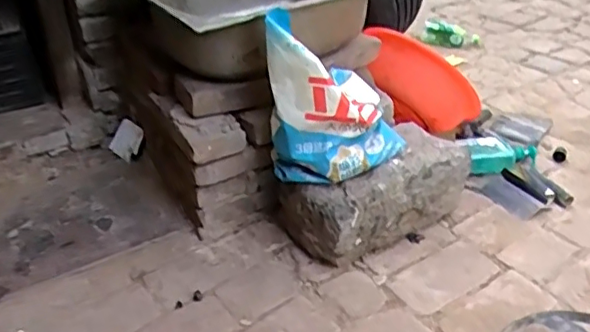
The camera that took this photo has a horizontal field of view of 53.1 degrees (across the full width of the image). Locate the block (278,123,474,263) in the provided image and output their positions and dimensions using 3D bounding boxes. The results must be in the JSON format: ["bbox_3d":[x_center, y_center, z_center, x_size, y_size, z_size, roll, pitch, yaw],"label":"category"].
[{"bbox_3d":[0.170,0.058,1.254,0.375,0.183,0.178,-22,40,-27],"label":"block"}]

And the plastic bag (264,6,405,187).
[{"bbox_3d":[0.090,-0.124,1.099,0.254,0.287,0.120,-17,38,-21],"label":"plastic bag"}]

